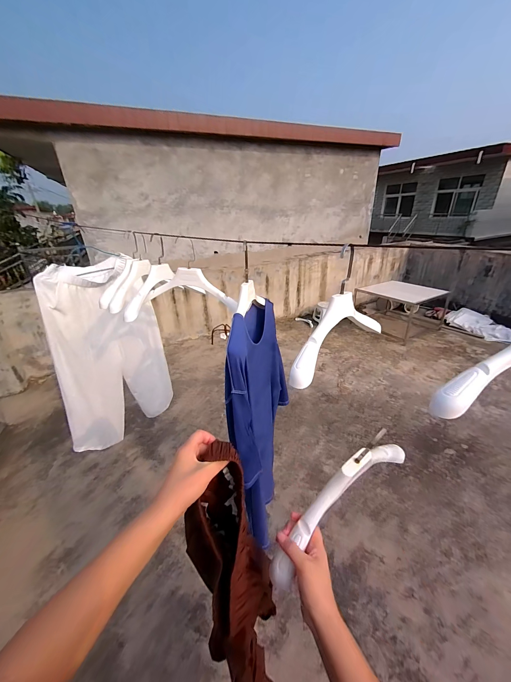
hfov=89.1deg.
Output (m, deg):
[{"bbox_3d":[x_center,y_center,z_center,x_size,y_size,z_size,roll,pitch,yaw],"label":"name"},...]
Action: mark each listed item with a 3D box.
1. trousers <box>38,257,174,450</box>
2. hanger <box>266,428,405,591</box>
[{"bbox_3d":[-0.738,0.097,1.312,0.147,0.890,0.542,12,30,27],"label":"trousers"},{"bbox_3d":[0.163,0.260,0.461,0.356,0.145,0.039,-28,36,-25],"label":"hanger"}]

